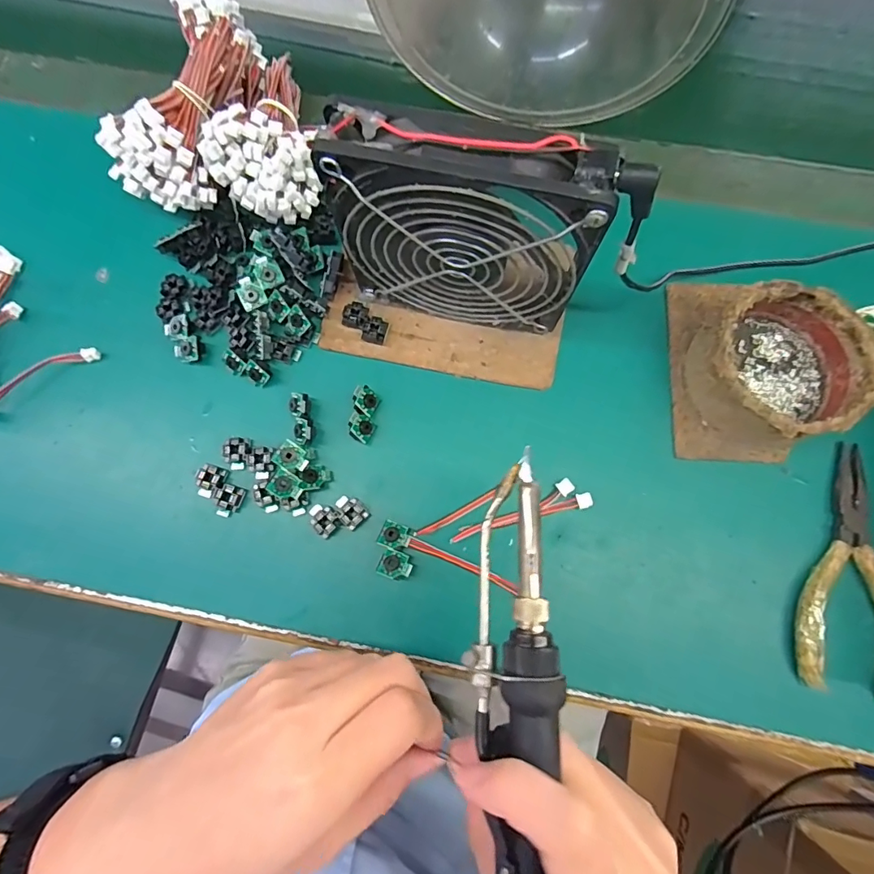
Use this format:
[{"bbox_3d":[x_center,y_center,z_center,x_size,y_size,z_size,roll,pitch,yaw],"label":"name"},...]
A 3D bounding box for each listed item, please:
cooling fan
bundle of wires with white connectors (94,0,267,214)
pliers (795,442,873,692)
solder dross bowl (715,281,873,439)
[{"bbox_3d":[0.018,-0.093,0.234,0.128,0.128,0.025,12,80,4],"label":"cooling fan"},{"bbox_3d":[-0.150,-0.205,0.294,0.063,0.055,0.130,19,80,5],"label":"bundle of wires with white connectors"},{"bbox_3d":[0.227,0.070,0.258,0.052,0.014,0.130,13,80,4],"label":"pliers"},{"bbox_3d":[0.189,-0.039,0.264,0.080,0.041,0.082,0,79,1],"label":"solder dross bowl"}]

